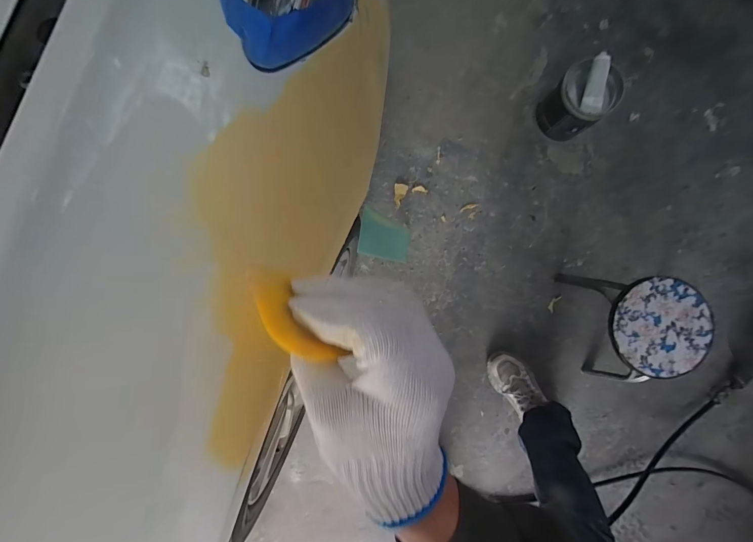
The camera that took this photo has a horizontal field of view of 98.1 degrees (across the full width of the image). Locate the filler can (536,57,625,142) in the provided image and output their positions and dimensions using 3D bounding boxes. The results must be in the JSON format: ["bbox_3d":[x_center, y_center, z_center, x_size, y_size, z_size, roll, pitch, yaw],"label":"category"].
[{"bbox_3d":[0.538,-0.454,0.885,0.145,0.168,0.146,0,90,-2],"label":"filler can"}]

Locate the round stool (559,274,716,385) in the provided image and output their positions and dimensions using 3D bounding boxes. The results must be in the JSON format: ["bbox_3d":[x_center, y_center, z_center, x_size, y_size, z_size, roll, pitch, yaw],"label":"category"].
[{"bbox_3d":[0.652,0.144,0.854,0.225,0.226,0.276,-4,91,-2],"label":"round stool"}]

